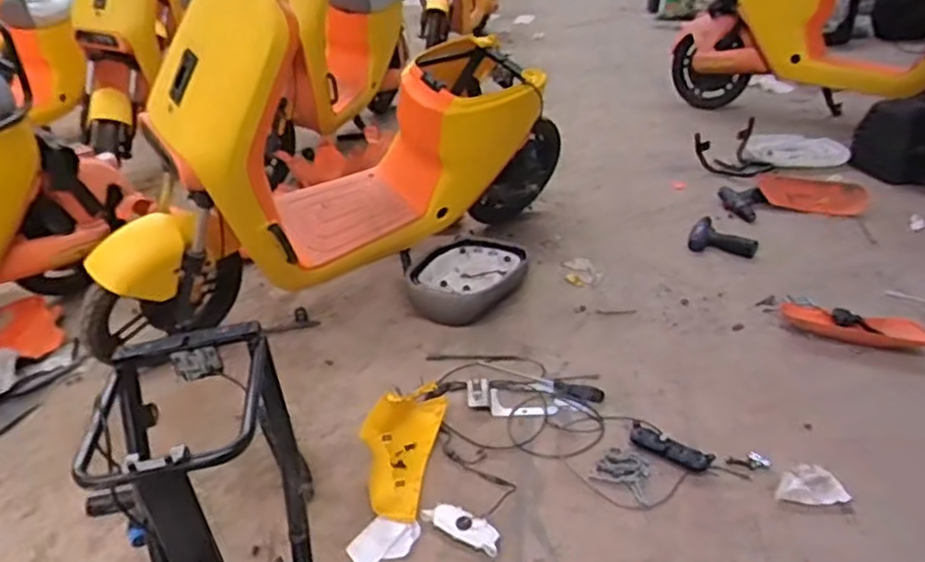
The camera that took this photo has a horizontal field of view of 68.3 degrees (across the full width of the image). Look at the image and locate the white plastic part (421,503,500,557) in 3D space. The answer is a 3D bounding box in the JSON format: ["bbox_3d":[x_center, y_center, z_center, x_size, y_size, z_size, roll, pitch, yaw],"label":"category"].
[{"bbox_3d":[0.003,0.429,1.197,0.152,0.015,0.057,18,35,30],"label":"white plastic part"}]

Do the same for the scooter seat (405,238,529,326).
[{"bbox_3d":[0.025,-0.029,1.879,0.265,0.113,0.406,14,33,24],"label":"scooter seat"}]

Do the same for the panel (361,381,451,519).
[{"bbox_3d":[-0.118,0.301,1.308,0.118,0.124,0.318,4,31,9],"label":"panel"}]

